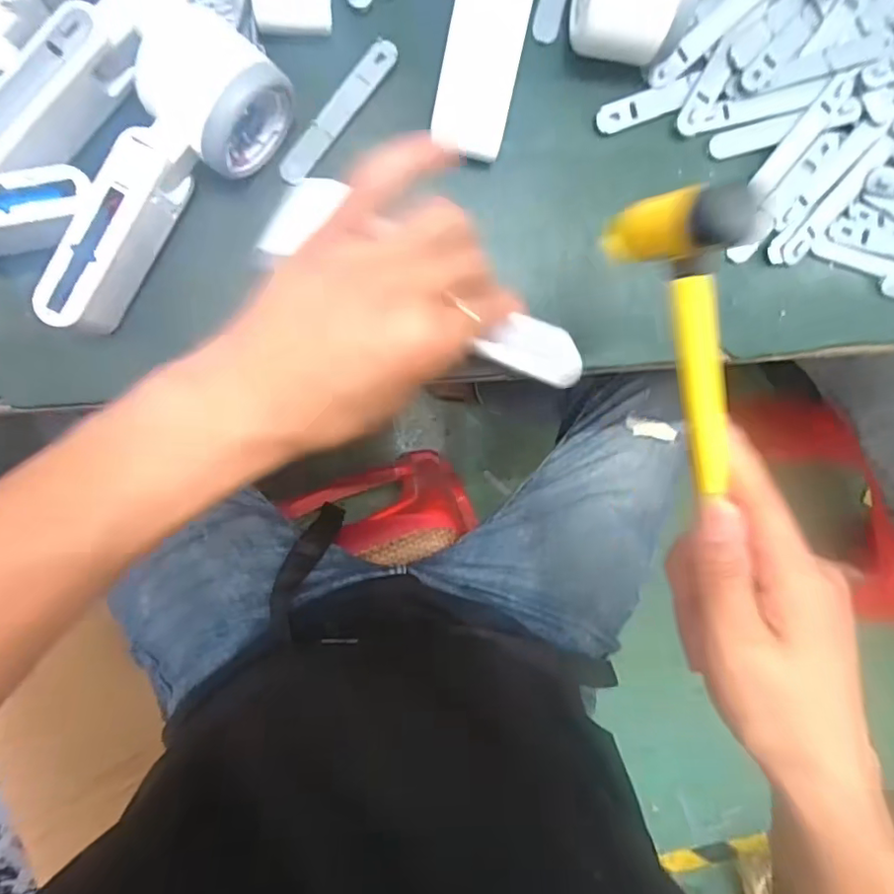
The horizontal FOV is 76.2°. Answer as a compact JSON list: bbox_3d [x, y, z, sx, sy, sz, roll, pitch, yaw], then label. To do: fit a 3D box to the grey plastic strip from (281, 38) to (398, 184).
[{"bbox_3d":[-0.060,-0.186,0.317,0.015,0.004,0.094,38,88,-7],"label":"grey plastic strip"}]

